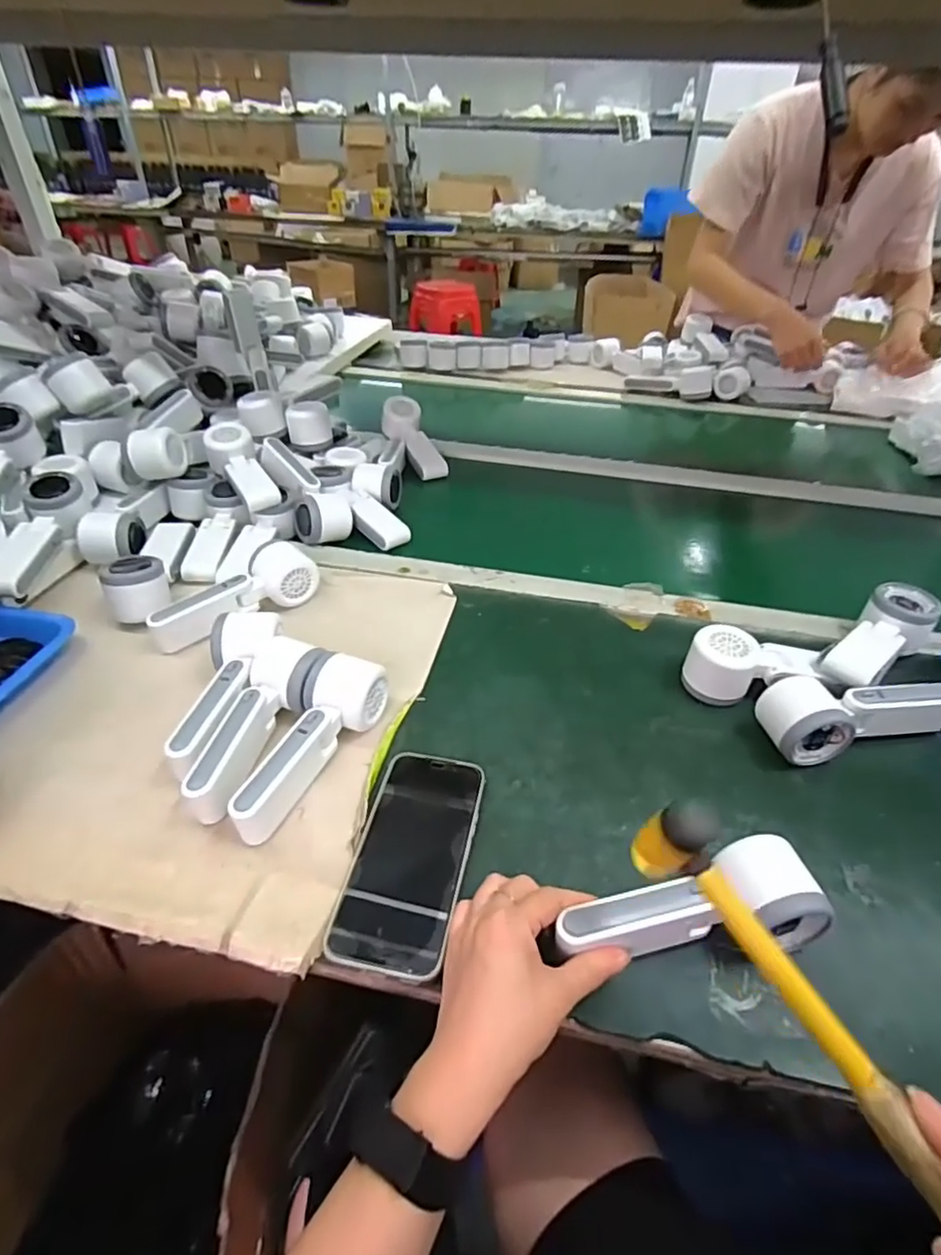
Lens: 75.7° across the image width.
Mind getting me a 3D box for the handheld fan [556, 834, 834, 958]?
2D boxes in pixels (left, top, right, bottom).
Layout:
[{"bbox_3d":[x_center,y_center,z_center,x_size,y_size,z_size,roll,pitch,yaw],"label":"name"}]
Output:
[{"bbox_3d":[0.133,0.174,0.376,0.164,0.048,0.050,-8,39,-6],"label":"handheld fan"}]

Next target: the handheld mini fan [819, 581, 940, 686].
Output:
[{"bbox_3d":[0.380,0.011,0.567,0.164,0.044,0.056,-26,46,-31],"label":"handheld mini fan"}]

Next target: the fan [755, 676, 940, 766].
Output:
[{"bbox_3d":[0.326,0.069,0.512,0.162,0.053,0.054,-9,39,-14],"label":"fan"}]

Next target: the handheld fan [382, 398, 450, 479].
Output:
[{"bbox_3d":[-0.084,-0.286,0.926,0.058,0.041,0.163,-18,63,-23],"label":"handheld fan"}]

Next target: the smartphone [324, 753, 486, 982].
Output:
[{"bbox_3d":[-0.041,0.156,0.426,0.078,0.012,0.161,9,38,9],"label":"smartphone"}]

